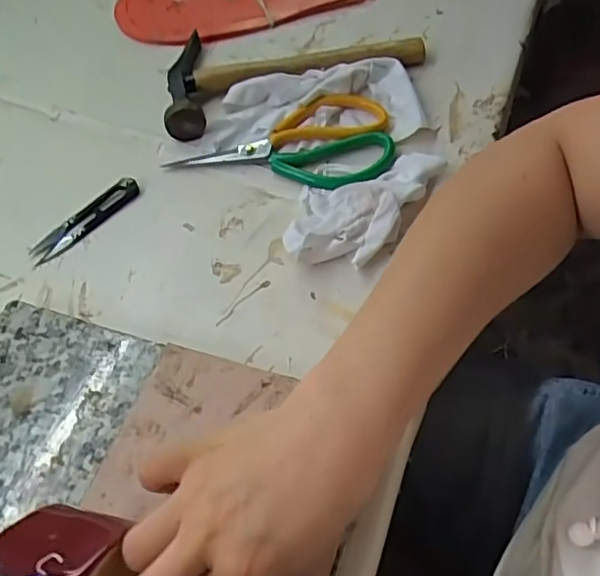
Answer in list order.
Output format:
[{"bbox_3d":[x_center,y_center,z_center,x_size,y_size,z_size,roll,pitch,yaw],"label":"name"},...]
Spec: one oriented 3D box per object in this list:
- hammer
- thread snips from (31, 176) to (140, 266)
[{"bbox_3d":[-0.016,-0.217,0.547,0.239,0.027,0.115,-20,57,-5],"label":"hammer"},{"bbox_3d":[-0.176,-0.057,0.483,0.099,0.014,0.025,-42,62,-18],"label":"thread snips"}]

